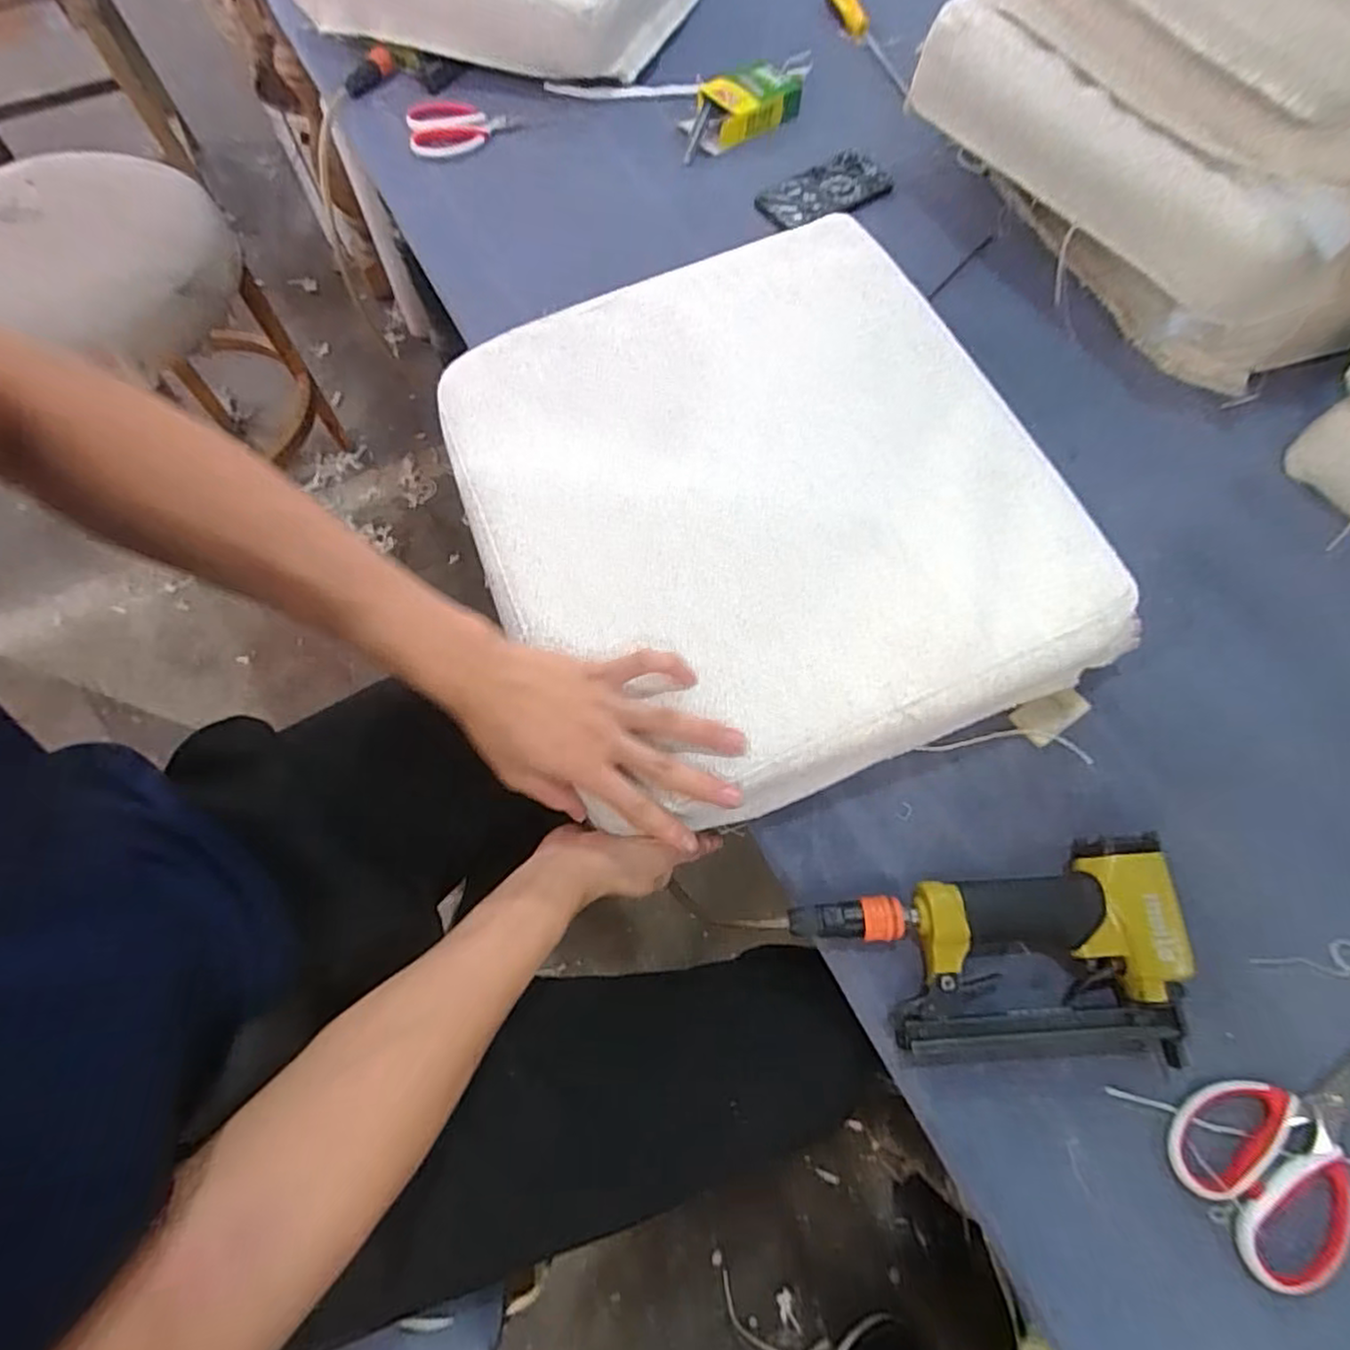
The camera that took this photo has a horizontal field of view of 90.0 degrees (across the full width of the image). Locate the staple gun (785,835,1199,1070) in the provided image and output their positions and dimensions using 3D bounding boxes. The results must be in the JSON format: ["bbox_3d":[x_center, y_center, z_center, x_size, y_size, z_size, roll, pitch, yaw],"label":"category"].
[{"bbox_3d":[0.216,0.197,0.452,0.252,0.048,0.134,-9,67,-5],"label":"staple gun"}]

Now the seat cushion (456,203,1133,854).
[{"bbox_3d":[0.062,-0.146,0.554,0.426,0.079,0.463,-19,67,-7],"label":"seat cushion"}]

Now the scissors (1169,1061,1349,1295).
[{"bbox_3d":[0.408,0.285,0.431,0.190,0.008,0.098,-32,71,-14],"label":"scissors"}]

